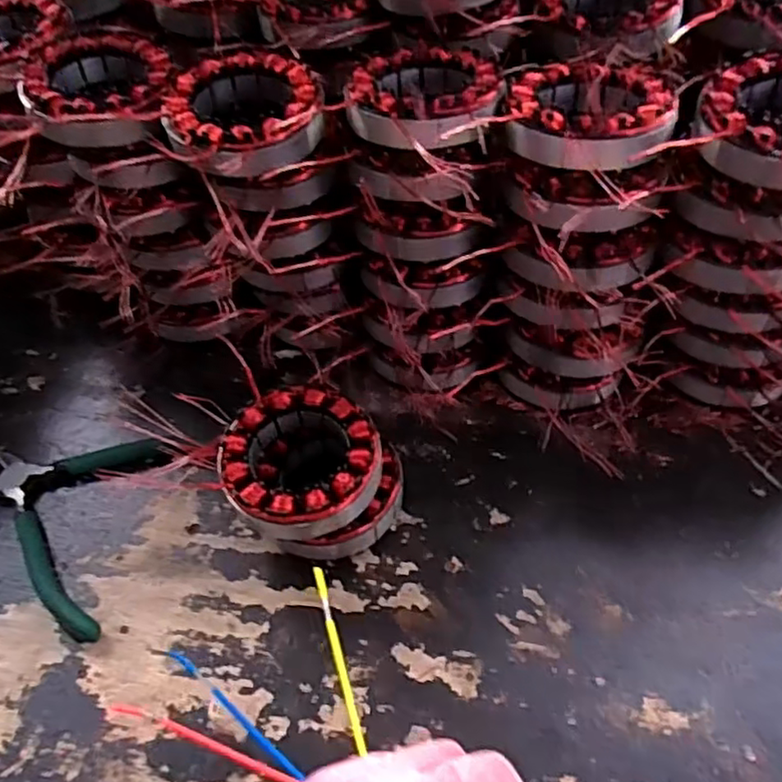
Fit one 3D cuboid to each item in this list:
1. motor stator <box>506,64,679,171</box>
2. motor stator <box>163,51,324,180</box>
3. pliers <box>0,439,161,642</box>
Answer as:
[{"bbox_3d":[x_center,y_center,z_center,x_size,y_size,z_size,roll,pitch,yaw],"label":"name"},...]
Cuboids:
[{"bbox_3d":[0.104,-0.145,0.340,0.082,0.022,0.085,7,52,9],"label":"motor stator"},{"bbox_3d":[-0.083,-0.154,0.369,0.084,0.028,0.086,-2,51,2],"label":"motor stator"},{"bbox_3d":[-0.210,0.081,0.392,0.105,0.016,0.130,0,51,3],"label":"pliers"}]

